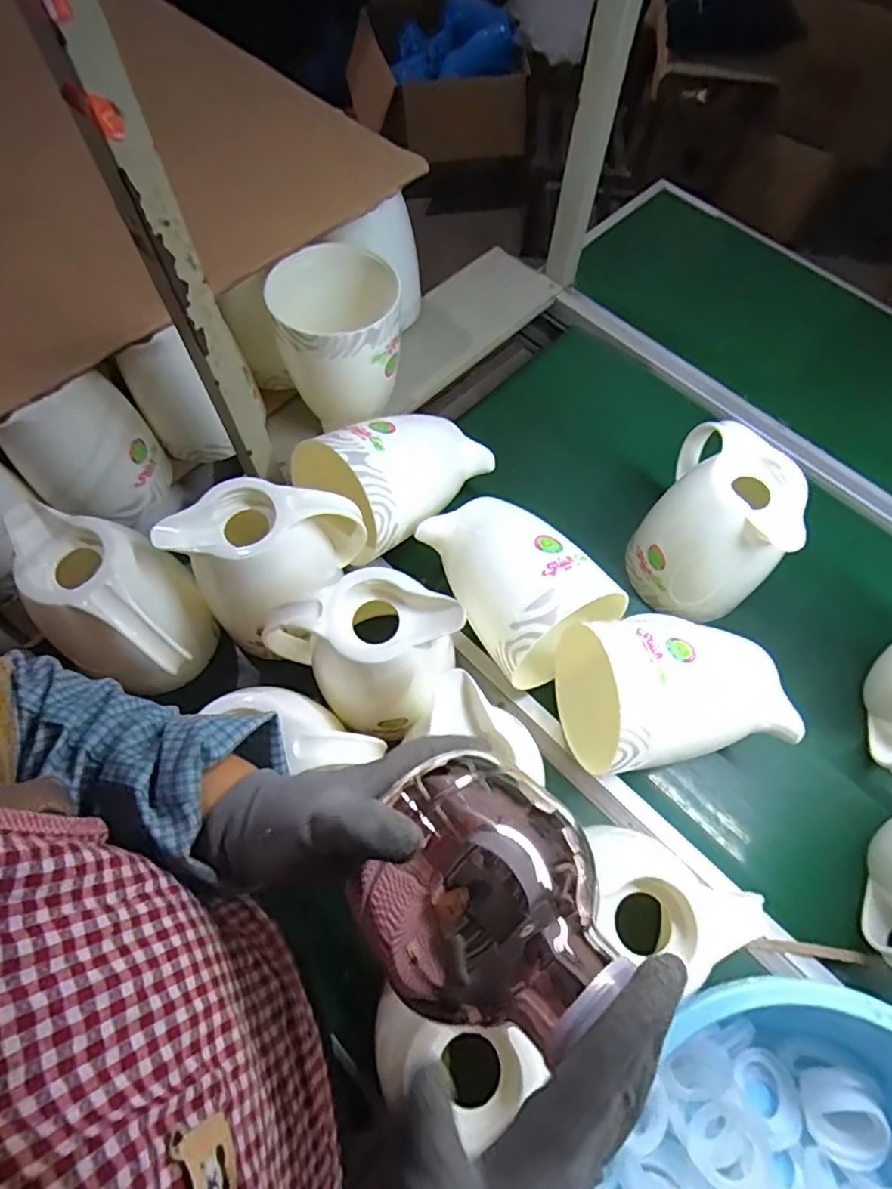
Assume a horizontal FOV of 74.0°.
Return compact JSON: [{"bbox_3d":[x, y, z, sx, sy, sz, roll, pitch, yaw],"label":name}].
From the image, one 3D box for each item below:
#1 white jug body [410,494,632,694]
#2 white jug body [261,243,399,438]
[{"bbox_3d":[0.075,-0.019,0.639,0.140,0.137,0.200,-29,70,-13],"label":"white jug body"},{"bbox_3d":[-0.123,-0.305,0.703,0.140,0.154,0.146,-10,67,-6],"label":"white jug body"}]

